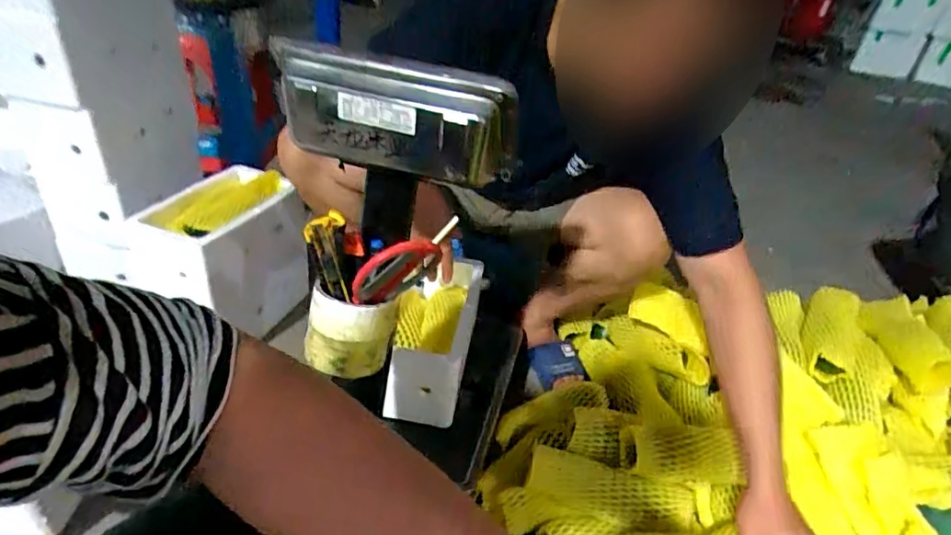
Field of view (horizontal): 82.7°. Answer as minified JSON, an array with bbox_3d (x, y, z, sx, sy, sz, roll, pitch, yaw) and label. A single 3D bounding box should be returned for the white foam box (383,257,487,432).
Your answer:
[{"bbox_3d":[-0.066,0.096,0.912,0.125,0.110,0.273,7,33,-2],"label":"white foam box"}]

